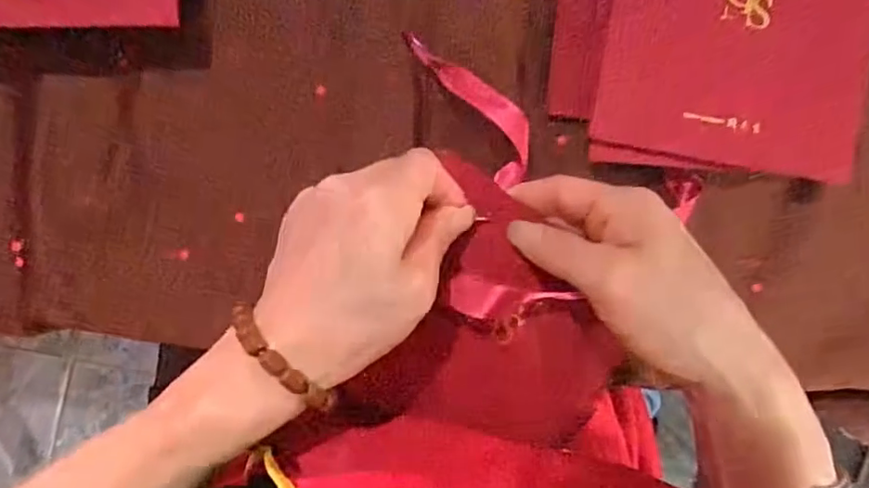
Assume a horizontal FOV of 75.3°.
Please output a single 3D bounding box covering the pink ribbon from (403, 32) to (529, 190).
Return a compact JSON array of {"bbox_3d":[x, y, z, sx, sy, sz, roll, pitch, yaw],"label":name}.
[{"bbox_3d":[0.020,-0.075,0.292,0.033,0.011,0.101,-36,75,-3],"label":"pink ribbon"}]

